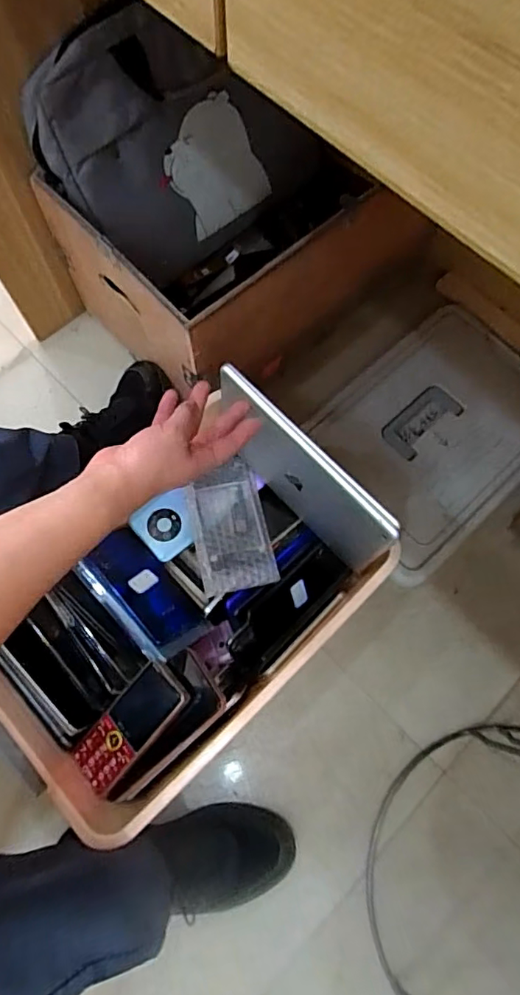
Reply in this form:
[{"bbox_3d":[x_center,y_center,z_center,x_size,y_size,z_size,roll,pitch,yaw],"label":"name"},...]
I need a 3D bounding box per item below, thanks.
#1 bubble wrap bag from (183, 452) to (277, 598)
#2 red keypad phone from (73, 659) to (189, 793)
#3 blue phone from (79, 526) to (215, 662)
[{"bbox_3d":[-0.037,0.034,0.631,0.086,0.015,0.151,-13,72,-5],"label":"bubble wrap bag"},{"bbox_3d":[-0.131,0.228,0.529,0.051,0.010,0.125,41,86,24],"label":"red keypad phone"},{"bbox_3d":[-0.130,0.105,0.602,0.160,0.009,0.083,43,41,17],"label":"blue phone"}]

